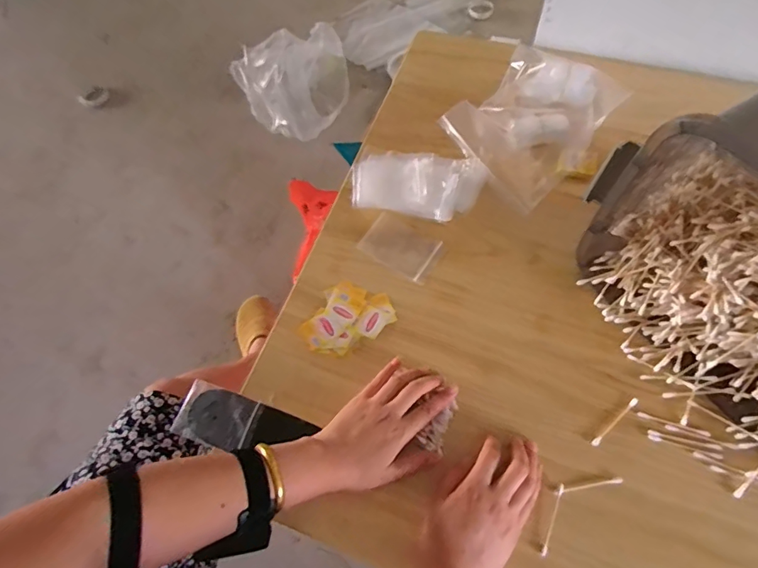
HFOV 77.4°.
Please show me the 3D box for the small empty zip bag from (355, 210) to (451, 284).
[{"bbox_3d":[0.030,-0.049,0.636,0.104,0.004,0.066,30,79,12],"label":"small empty zip bag"}]

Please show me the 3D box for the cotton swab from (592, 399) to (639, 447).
[{"bbox_3d":[0.258,0.150,0.516,0.073,0.006,0.007,-39,68,-13],"label":"cotton swab"}]

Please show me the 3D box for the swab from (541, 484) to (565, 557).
[{"bbox_3d":[0.176,0.239,0.481,0.008,0.008,0.070,21,68,13],"label":"swab"}]

